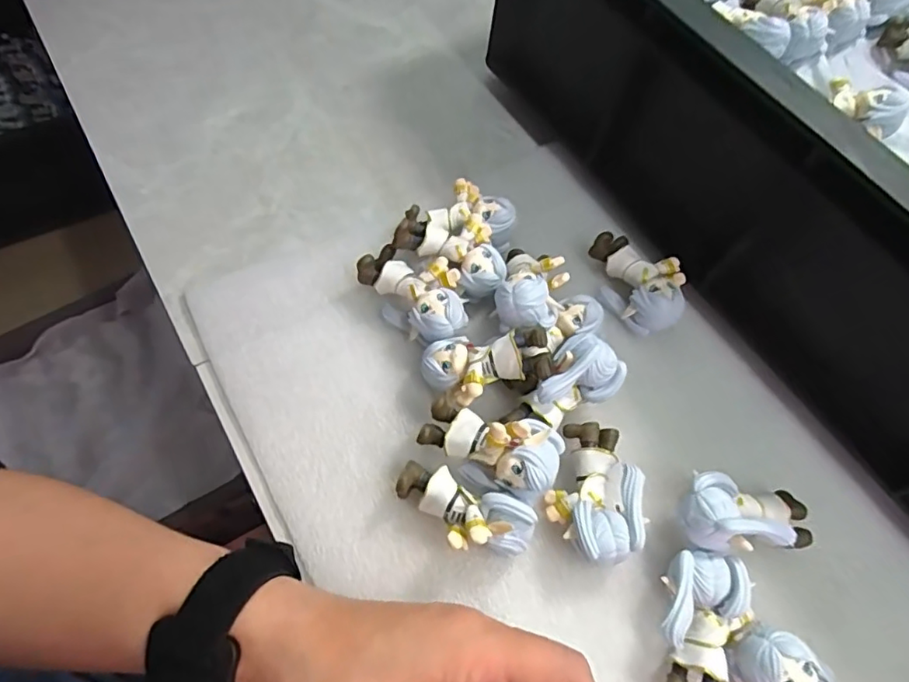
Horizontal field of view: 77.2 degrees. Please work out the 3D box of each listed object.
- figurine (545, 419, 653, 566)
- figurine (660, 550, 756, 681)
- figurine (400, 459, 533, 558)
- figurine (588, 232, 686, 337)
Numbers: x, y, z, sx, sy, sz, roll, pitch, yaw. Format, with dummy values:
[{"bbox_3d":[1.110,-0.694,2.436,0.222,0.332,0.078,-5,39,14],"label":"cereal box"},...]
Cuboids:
[{"bbox_3d":[0.064,0.071,0.265,0.039,0.027,0.062,0,63,-4],"label":"figurine"},{"bbox_3d":[0.104,0.123,0.241,0.038,0.027,0.060,10,62,1],"label":"figurine"},{"bbox_3d":[0.003,0.077,0.252,0.061,0.032,0.028,26,64,9],"label":"figurine"},{"bbox_3d":[0.105,-0.034,0.320,0.044,0.025,0.060,-8,63,-8],"label":"figurine"}]

